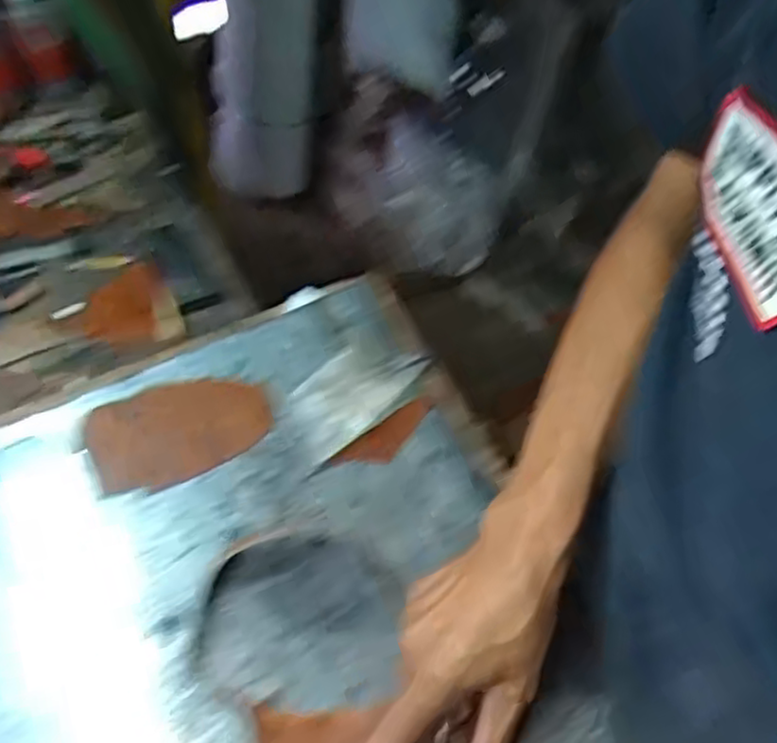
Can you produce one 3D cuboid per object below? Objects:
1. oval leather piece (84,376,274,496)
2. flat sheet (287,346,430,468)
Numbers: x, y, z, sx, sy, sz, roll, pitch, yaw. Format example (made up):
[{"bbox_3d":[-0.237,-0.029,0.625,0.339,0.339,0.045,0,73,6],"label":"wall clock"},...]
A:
[{"bbox_3d":[-0.174,0.046,0.598,0.145,0.007,0.094,-21,60,-7],"label":"oval leather piece"},{"bbox_3d":[-0.035,0.018,0.607,0.072,0.004,0.126,36,65,27],"label":"flat sheet"}]

